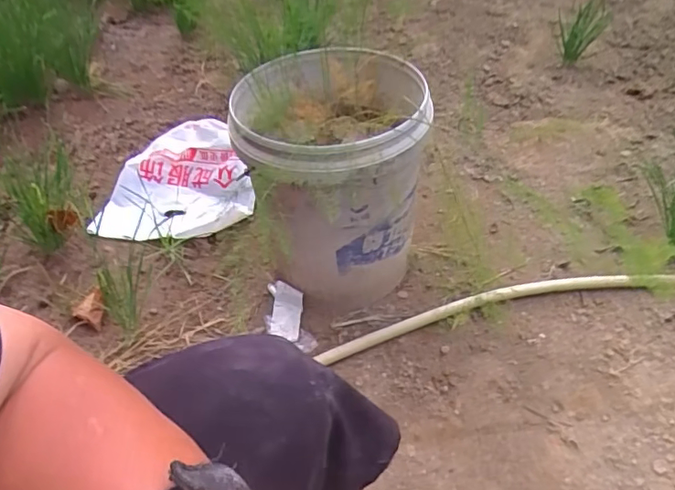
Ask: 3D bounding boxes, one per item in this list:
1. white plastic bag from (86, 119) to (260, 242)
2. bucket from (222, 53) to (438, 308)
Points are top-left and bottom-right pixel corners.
[{"bbox_3d":[-0.404,-0.160,1.227,0.348,0.108,0.427,-16,45,-11],"label":"white plastic bag"},{"bbox_3d":[0.000,-0.094,0.902,0.288,0.380,0.292,-3,44,3],"label":"bucket"}]

